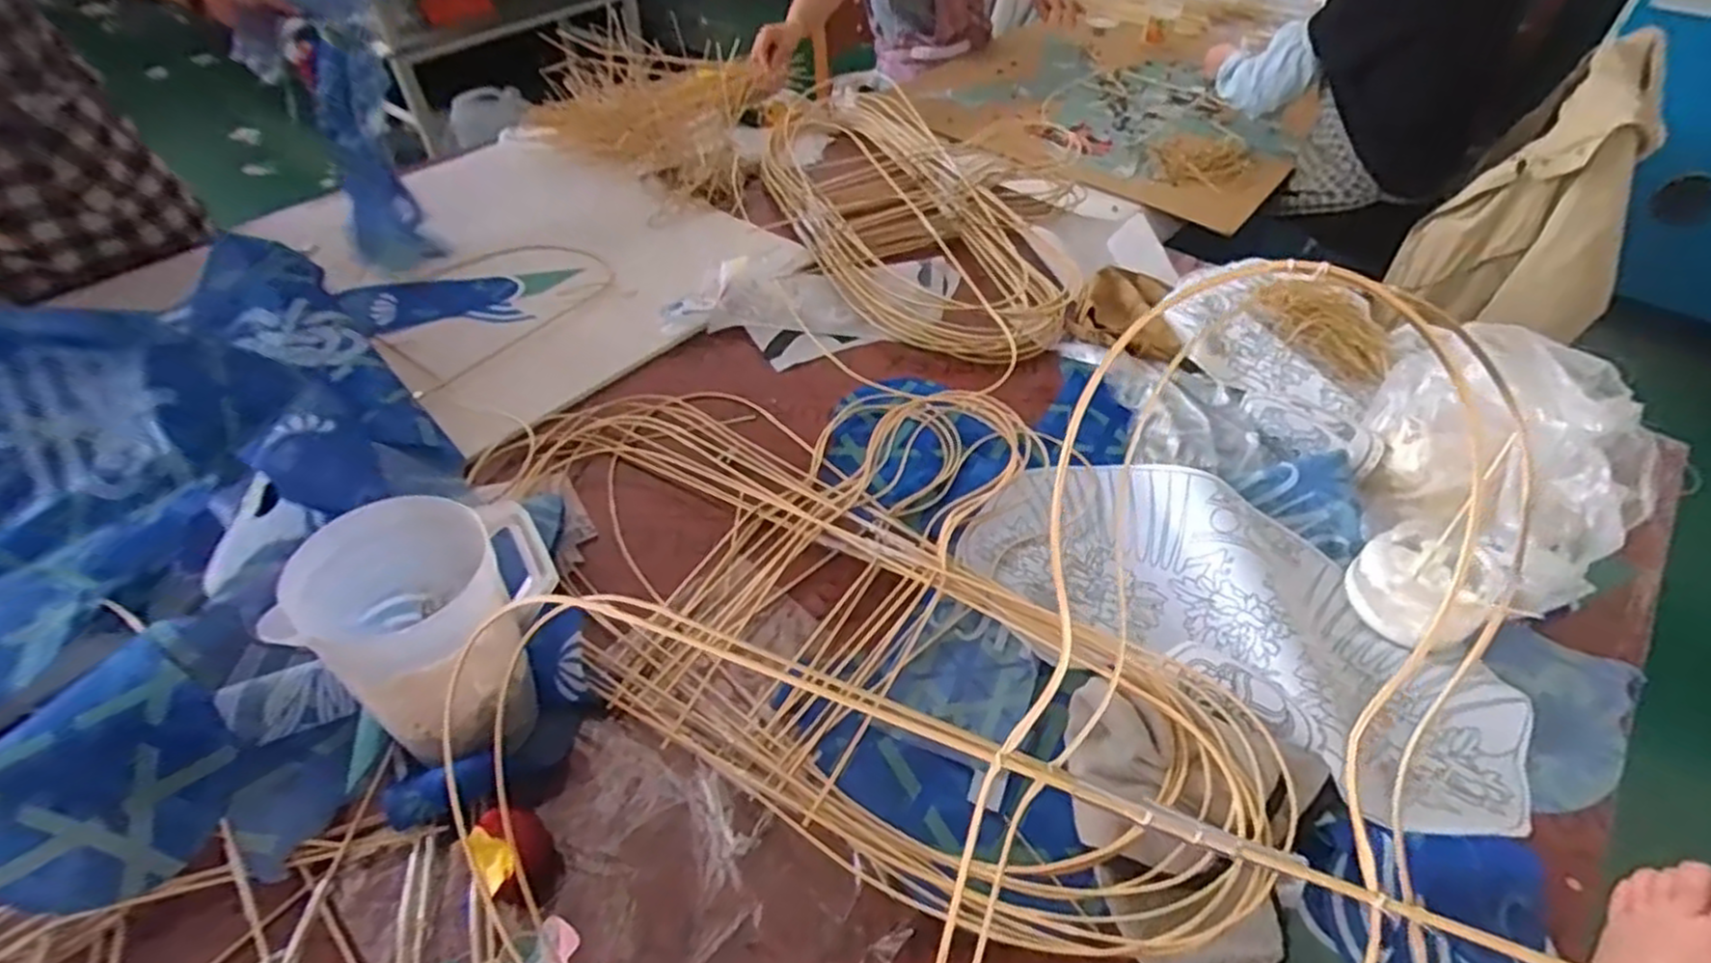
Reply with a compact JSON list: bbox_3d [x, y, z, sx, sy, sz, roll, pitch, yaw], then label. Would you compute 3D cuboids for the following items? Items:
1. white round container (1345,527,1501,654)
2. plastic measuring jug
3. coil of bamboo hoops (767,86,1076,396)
[{"bbox_3d":[0.562,0.108,0.755,0.107,0.065,0.107,0,47,0],"label":"white round container"},{"bbox_3d":[-0.330,0.124,0.628,0.135,0.228,0.169,24,52,20],"label":"plastic measuring jug"},{"bbox_3d":[0.048,-0.464,1.290,0.326,0.091,0.891,-17,50,-16],"label":"coil of bamboo hoops"}]

